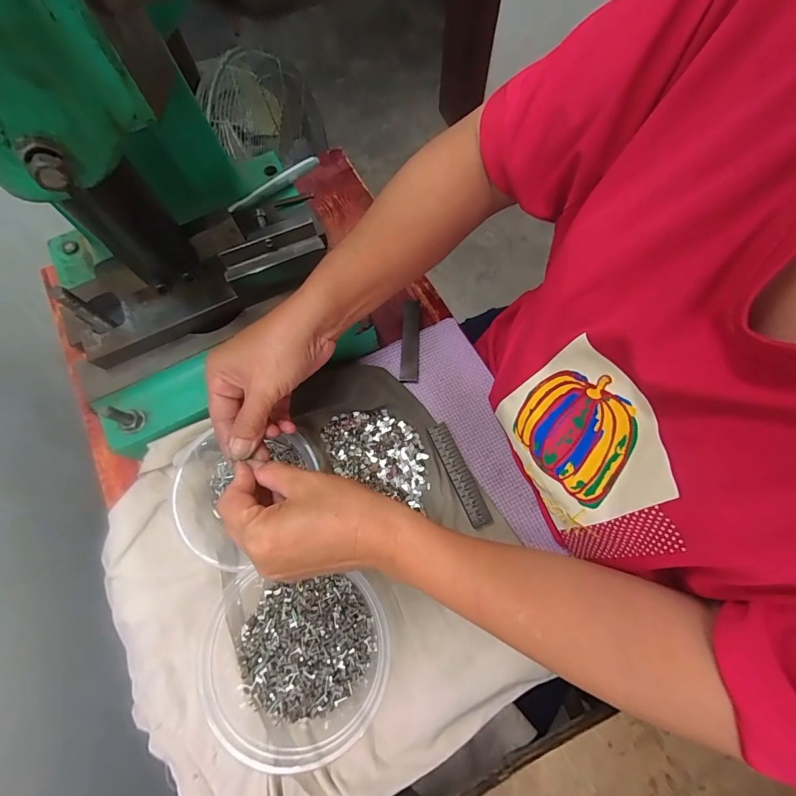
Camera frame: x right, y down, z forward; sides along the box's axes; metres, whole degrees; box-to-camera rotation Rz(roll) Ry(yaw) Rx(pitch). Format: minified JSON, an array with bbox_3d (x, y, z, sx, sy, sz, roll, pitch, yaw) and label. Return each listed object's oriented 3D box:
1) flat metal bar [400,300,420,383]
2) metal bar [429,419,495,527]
[{"bbox_3d":[0.013,-0.062,0.398,0.017,0.009,0.096,2,71,2],"label":"flat metal bar"},{"bbox_3d":[0.057,0.070,0.349,0.019,0.008,0.098,-20,71,-12],"label":"metal bar"}]

